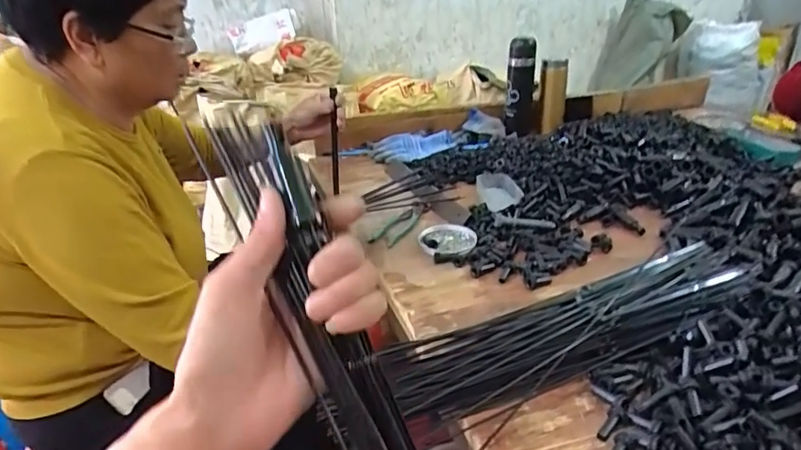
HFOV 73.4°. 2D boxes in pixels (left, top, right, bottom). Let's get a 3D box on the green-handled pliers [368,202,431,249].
[{"bbox_3d":[0.000,-0.005,0.922,0.054,0.016,0.152,12,30,24],"label":"green-handled pliers"}]

